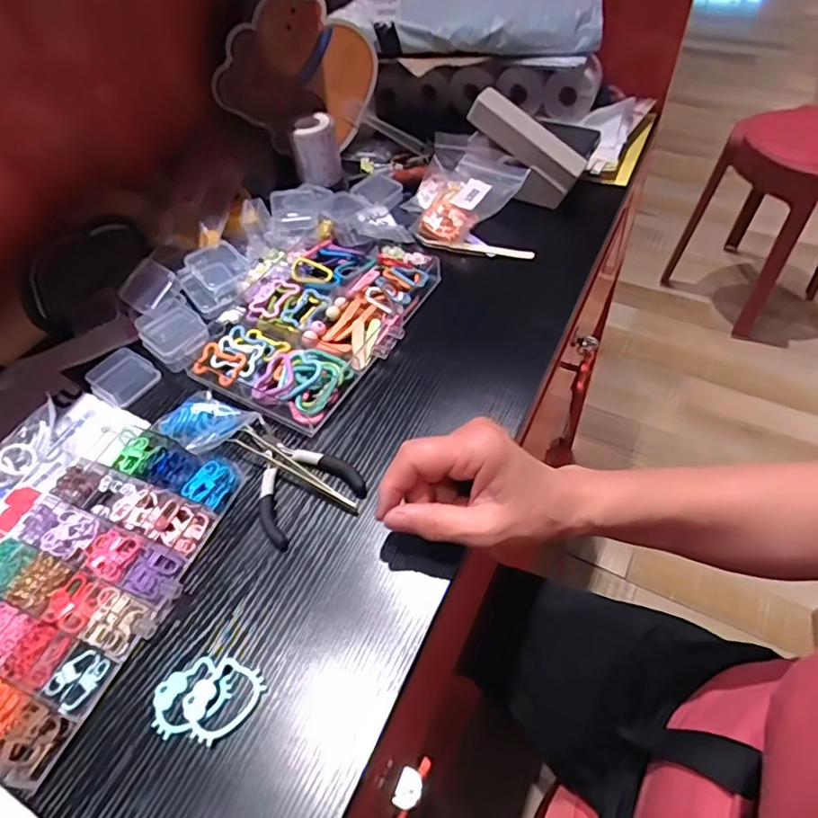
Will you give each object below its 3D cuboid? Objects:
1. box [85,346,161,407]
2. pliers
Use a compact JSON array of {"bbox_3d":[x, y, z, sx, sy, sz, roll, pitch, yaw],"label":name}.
[{"bbox_3d":[-0.241,-0.027,0.466,0.043,0.017,0.045,22,57,20],"label":"box"},{"bbox_3d":[-0.089,0.043,0.406,0.074,0.009,0.100,-32,57,-19],"label":"pliers"}]

